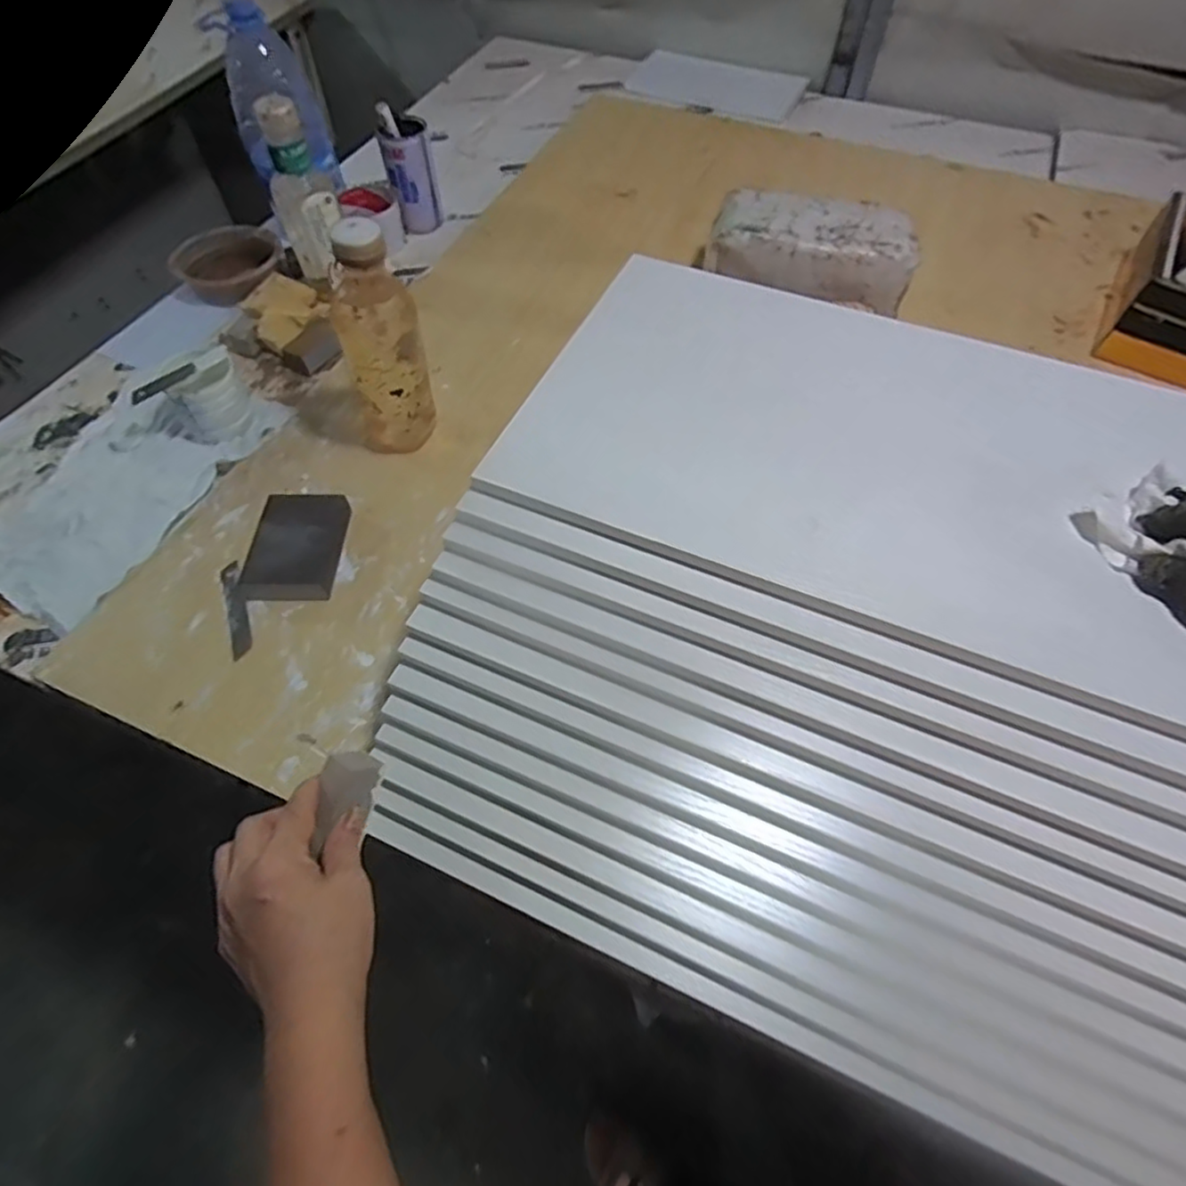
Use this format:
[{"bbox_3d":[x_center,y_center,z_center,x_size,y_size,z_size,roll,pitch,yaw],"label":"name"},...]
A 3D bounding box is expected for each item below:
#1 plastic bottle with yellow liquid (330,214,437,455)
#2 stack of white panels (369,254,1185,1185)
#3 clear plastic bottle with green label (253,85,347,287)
[{"bbox_3d":[-0.189,-0.222,0.575,0.078,0.200,0.078,-22,60,-13],"label":"plastic bottle with yellow liquid"},{"bbox_3d":[0.181,0.021,0.412,0.549,0.088,0.502,22,78,10],"label":"stack of white panels"},{"bbox_3d":[-0.319,-0.441,0.717,0.064,0.169,0.059,17,59,11],"label":"clear plastic bottle with green label"}]

